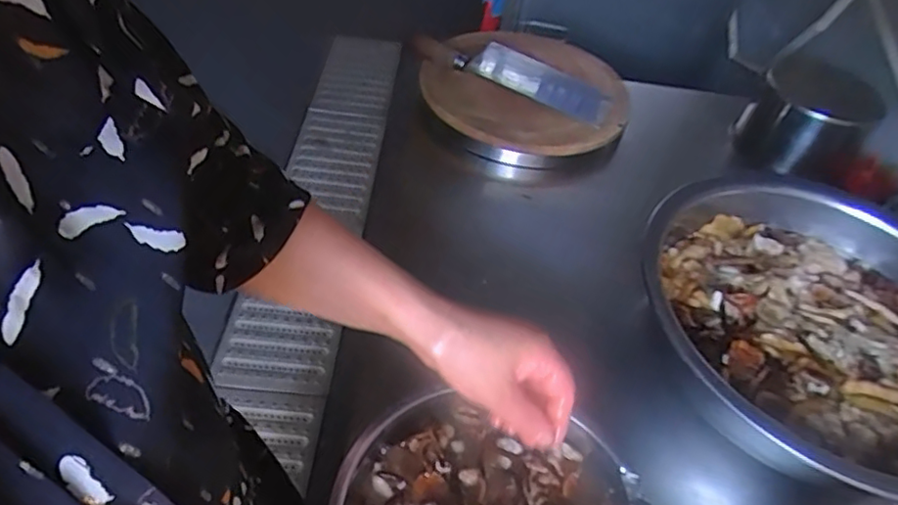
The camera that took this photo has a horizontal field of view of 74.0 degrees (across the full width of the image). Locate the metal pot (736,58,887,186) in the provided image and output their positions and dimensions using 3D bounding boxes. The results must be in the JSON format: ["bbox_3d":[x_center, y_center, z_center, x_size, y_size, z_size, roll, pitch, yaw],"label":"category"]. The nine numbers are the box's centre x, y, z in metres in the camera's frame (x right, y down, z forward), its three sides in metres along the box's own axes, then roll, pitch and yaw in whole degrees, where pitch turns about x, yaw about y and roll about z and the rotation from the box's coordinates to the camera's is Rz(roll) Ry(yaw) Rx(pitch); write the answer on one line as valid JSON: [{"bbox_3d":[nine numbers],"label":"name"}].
[{"bbox_3d":[0.554,-0.197,0.941,0.172,0.117,0.163,4,44,-4],"label":"metal pot"}]

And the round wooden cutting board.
[{"bbox_3d":[0.120,-0.257,0.933,0.312,0.034,0.319,6,46,-6],"label":"round wooden cutting board"}]

